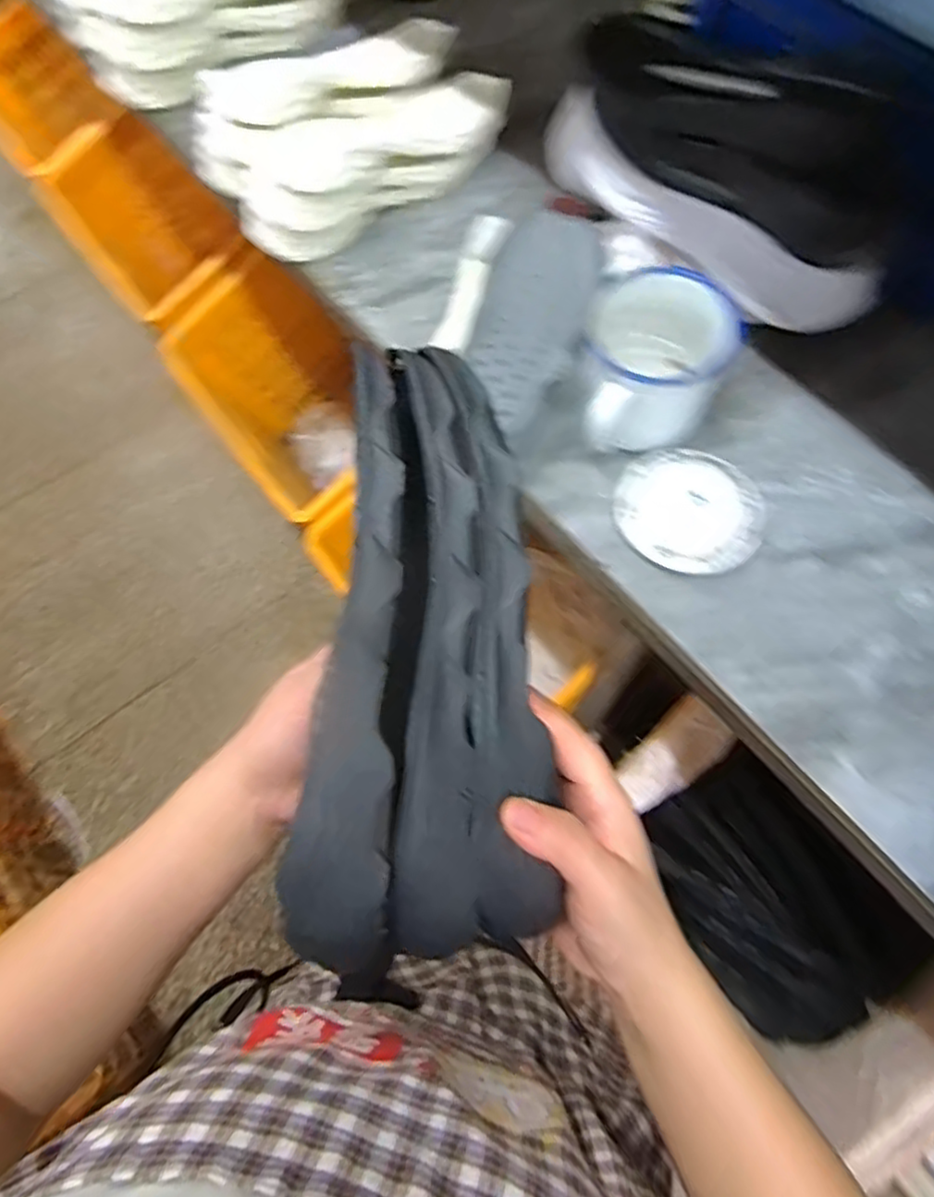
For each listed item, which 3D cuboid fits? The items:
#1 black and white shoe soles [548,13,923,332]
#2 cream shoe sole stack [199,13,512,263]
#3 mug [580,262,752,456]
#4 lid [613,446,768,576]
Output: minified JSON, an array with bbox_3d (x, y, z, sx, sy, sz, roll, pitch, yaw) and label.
[{"bbox_3d":[0.196,-0.352,0.549,0.107,0.123,0.326,-39,72,-11],"label":"black and white shoe soles"},{"bbox_3d":[-0.105,-0.453,0.667,0.278,0.080,0.179,-34,71,-10],"label":"cream shoe sole stack"},{"bbox_3d":[0.145,-0.175,0.533,0.105,0.105,0.114,-1,69,3],"label":"mug"},{"bbox_3d":[0.173,-0.071,0.532,0.107,0.021,0.107,0,71,0],"label":"lid"}]

